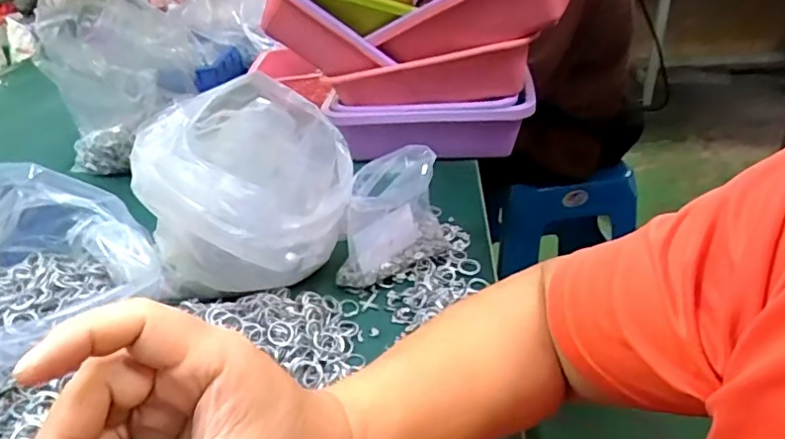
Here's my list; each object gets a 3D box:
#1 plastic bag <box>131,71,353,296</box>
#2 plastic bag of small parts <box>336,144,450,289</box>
[{"bbox_3d":[-0.137,-0.021,0.555,0.178,0.172,0.178,18,39,33],"label":"plastic bag"},{"bbox_3d":[0.001,0.004,0.578,0.064,0.127,0.127,23,42,40],"label":"plastic bag of small parts"}]

